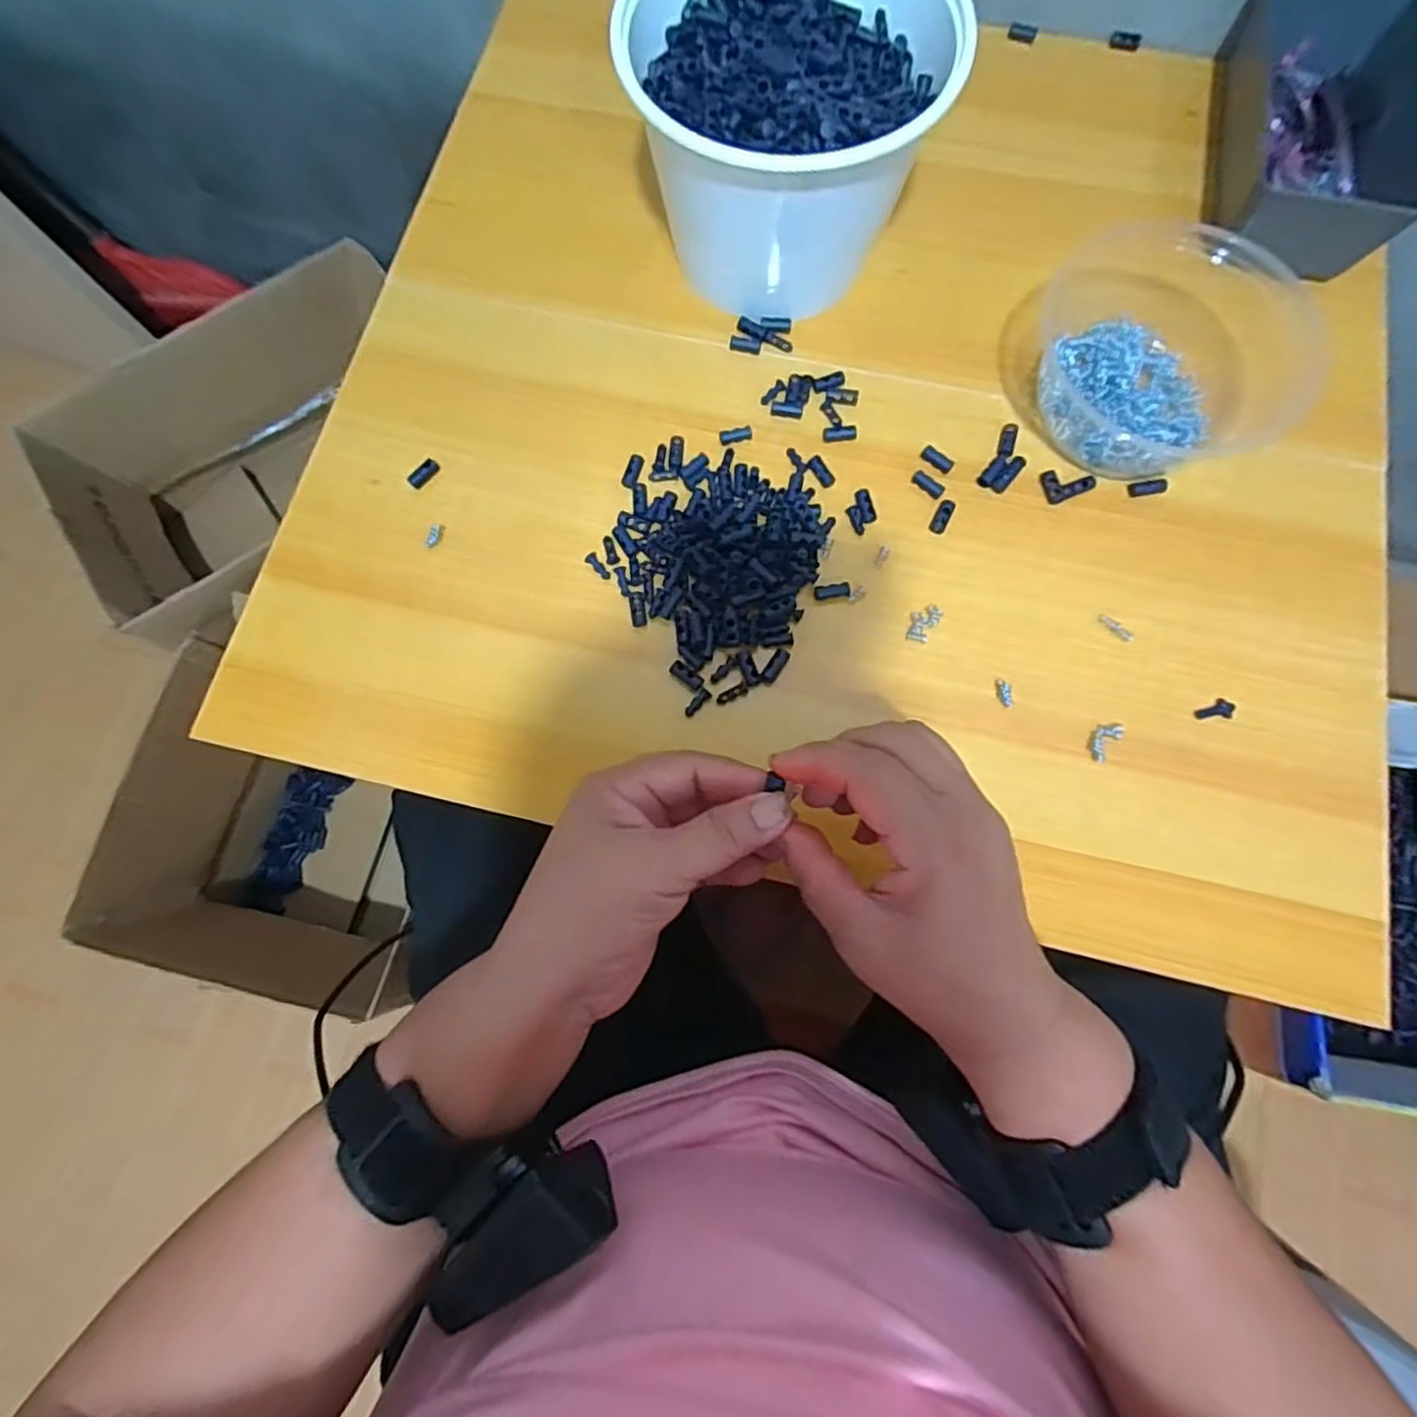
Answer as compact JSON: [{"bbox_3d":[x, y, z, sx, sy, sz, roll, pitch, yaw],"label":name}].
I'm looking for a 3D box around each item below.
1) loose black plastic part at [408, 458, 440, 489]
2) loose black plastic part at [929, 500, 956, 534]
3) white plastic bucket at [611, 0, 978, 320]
[{"bbox_3d":[-0.162,-0.133,0.395,0.008,0.006,0.019,42,80,9],"label":"loose black plastic part"},{"bbox_3d":[0.130,-0.107,0.385,0.009,0.004,0.020,27,78,6],"label":"loose black plastic part"},{"bbox_3d":[0.044,-0.311,0.379,0.157,0.111,0.145,0,76,0],"label":"white plastic bucket"}]

